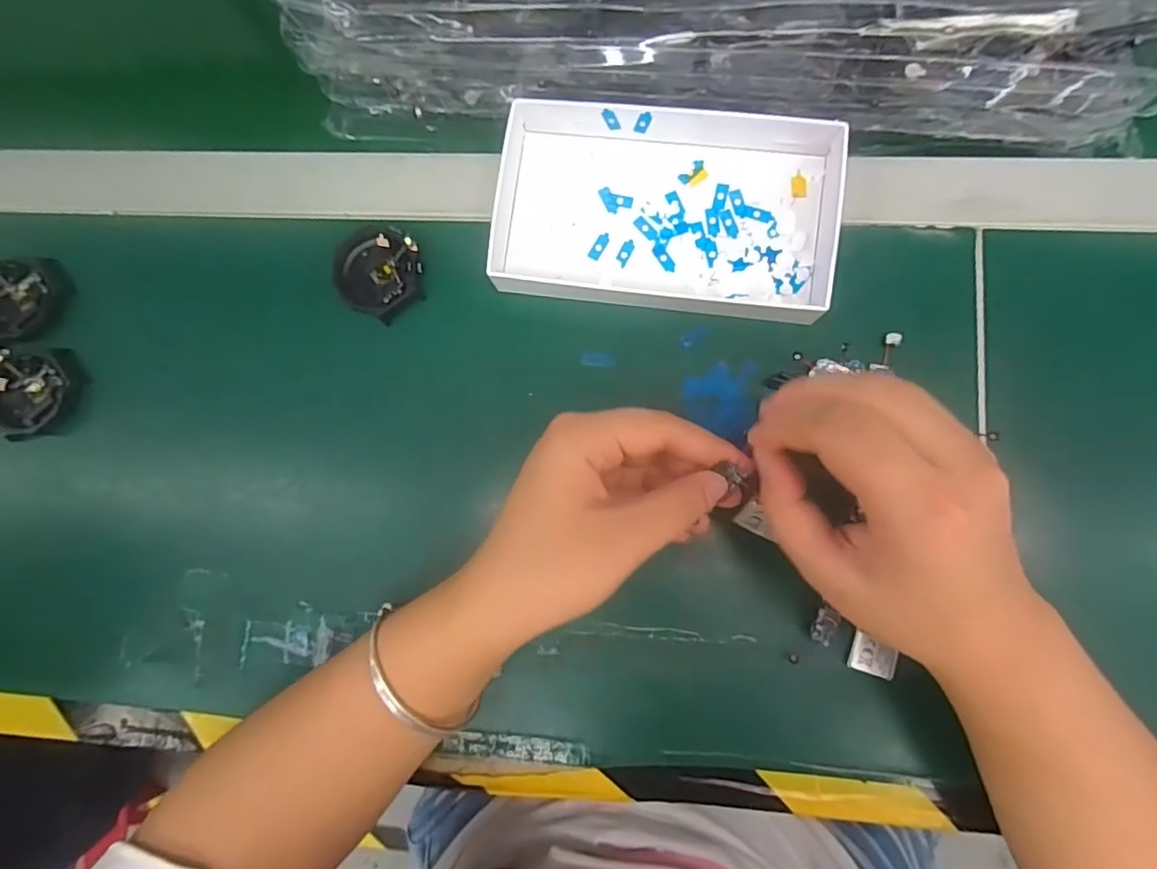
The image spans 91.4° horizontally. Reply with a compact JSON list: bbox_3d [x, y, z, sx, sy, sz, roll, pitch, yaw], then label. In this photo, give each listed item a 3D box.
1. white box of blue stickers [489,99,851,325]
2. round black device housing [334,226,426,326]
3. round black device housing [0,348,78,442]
[{"bbox_3d":[0.047,-0.122,0.302,0.176,0.029,0.105,5,83,5],"label":"white box of blue stickers"},{"bbox_3d":[-0.113,-0.091,0.320,0.047,0.011,0.052,-6,82,4],"label":"round black device housing"},{"bbox_3d":[-0.320,-0.024,0.329,0.042,0.015,0.052,1,82,5],"label":"round black device housing"}]

